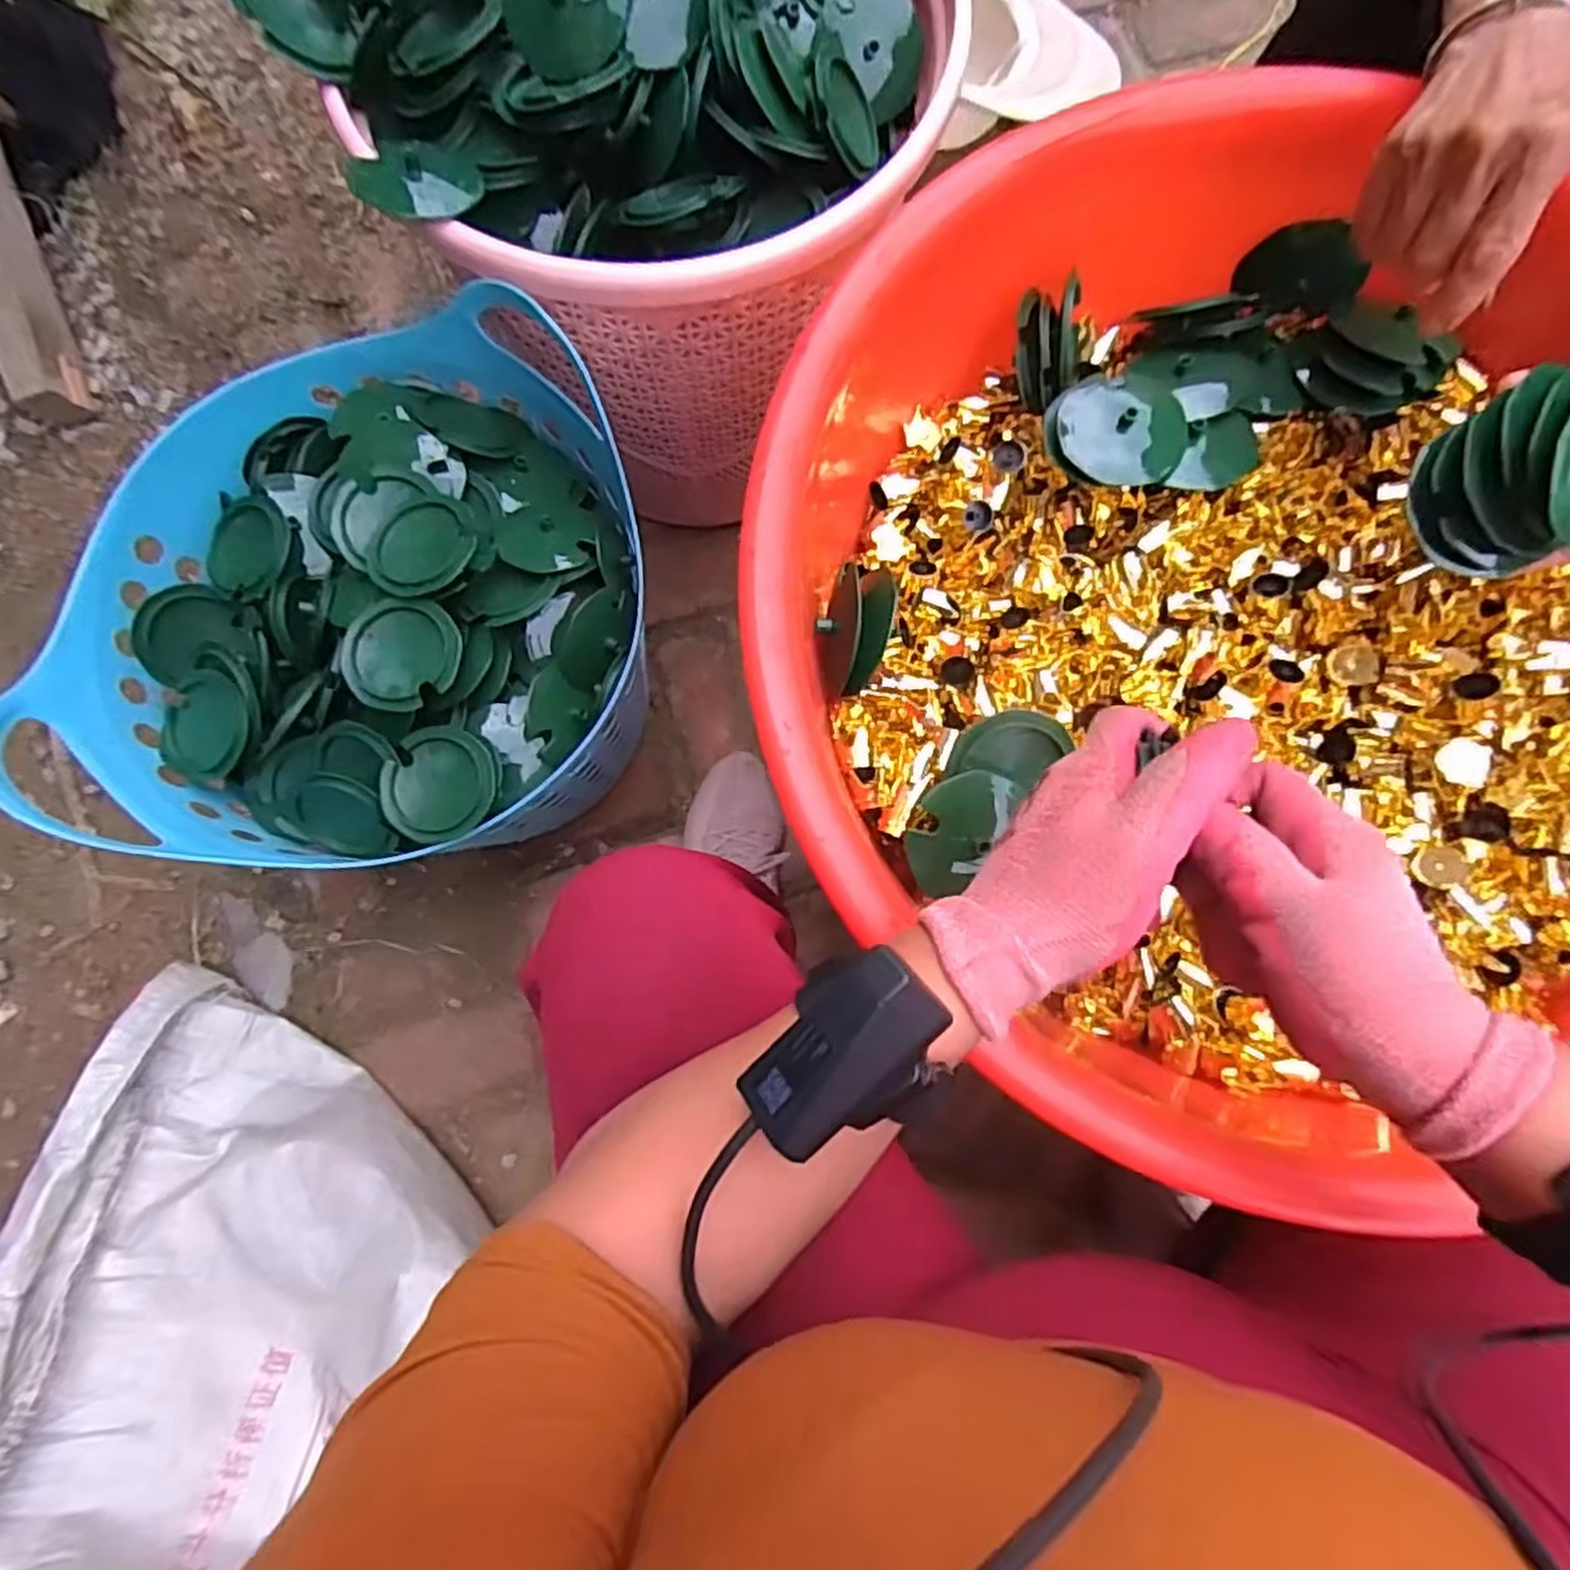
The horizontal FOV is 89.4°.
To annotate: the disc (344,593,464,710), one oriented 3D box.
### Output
[{"bbox_3d":[-0.244,-0.083,0.508,0.071,0.014,0.071,-1,83,7],"label":"disc"}]

